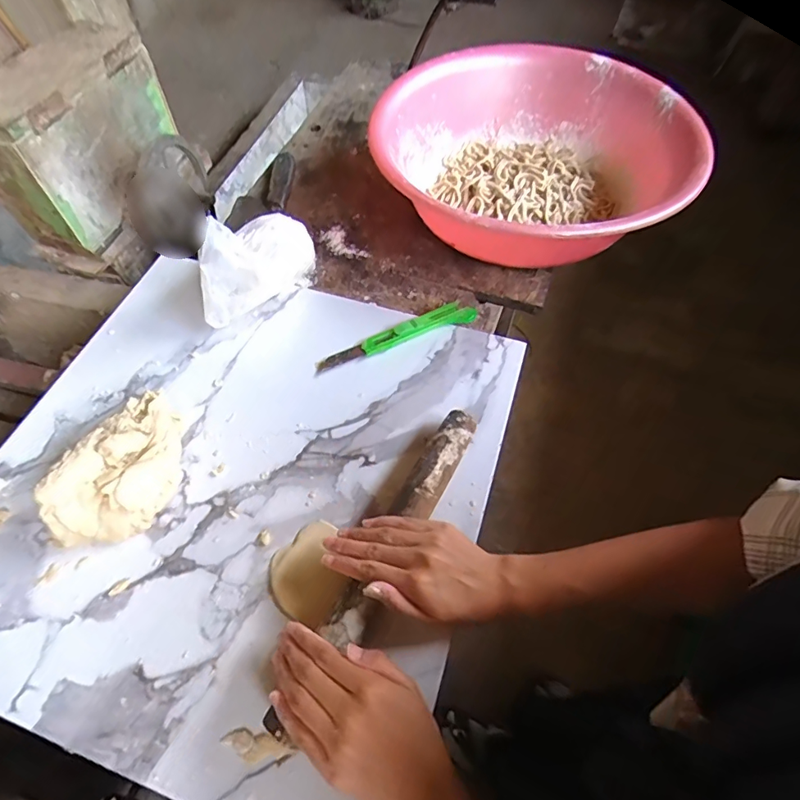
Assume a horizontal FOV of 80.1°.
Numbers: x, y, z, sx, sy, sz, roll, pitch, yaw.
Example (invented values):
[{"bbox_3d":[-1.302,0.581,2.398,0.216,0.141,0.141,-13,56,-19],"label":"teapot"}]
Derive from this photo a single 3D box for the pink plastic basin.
[{"bbox_3d":[0.185,-0.319,0.656,0.382,0.141,0.420,0,57,-1],"label":"pink plastic basin"}]

